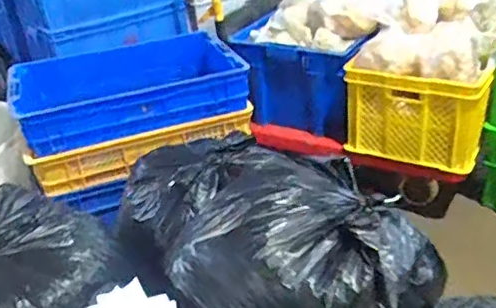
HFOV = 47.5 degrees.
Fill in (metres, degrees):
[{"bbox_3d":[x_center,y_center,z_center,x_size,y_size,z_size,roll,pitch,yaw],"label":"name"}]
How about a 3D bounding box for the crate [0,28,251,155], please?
[{"bbox_3d":[-0.357,-0.207,1.706,0.658,0.192,0.313,-13,32,-12],"label":"crate"}]

